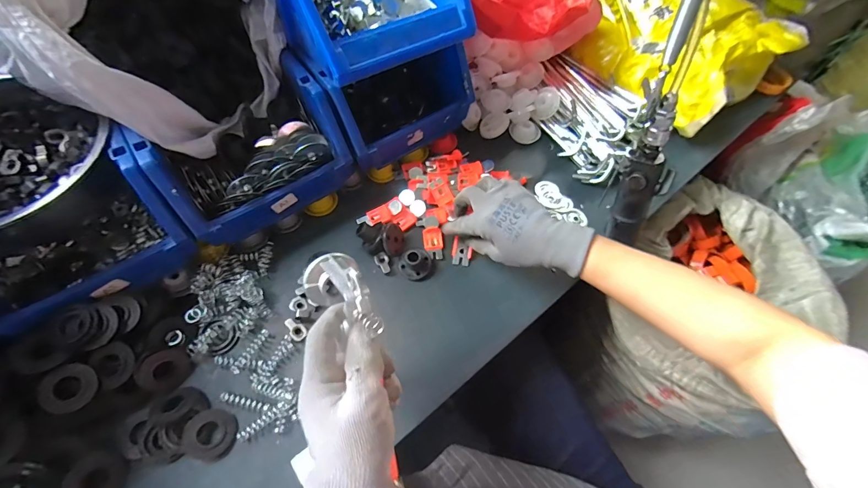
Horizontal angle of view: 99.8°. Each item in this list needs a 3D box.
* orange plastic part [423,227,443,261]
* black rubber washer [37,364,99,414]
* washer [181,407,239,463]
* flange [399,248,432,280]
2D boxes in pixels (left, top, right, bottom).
[{"bbox_3d":[-0.001,-0.002,0.488,0.025,0.008,0.046,-5,62,-6],"label":"orange plastic part"},{"bbox_3d":[-0.346,0.137,0.346,0.039,0.005,0.042,21,60,-42],"label":"black rubber washer"},{"bbox_3d":[-0.223,0.189,0.364,0.048,0.010,0.046,1,61,-3],"label":"washer"},{"bbox_3d":[-0.023,0.024,0.462,0.040,0.024,0.036,-16,63,-12],"label":"flange"}]

